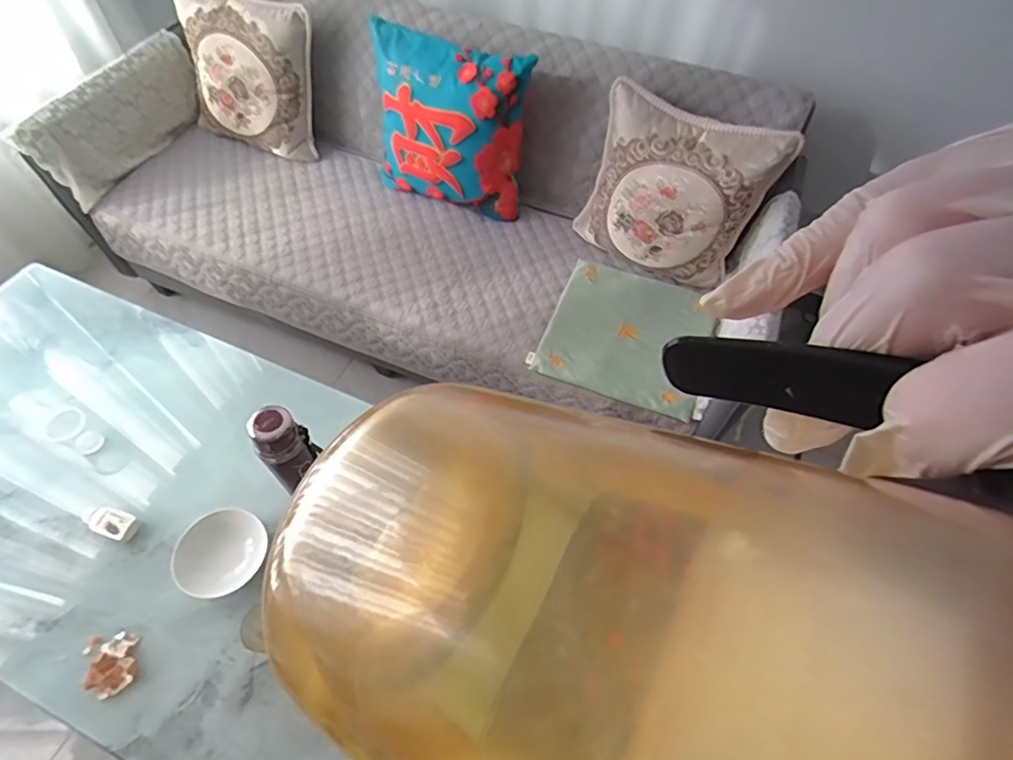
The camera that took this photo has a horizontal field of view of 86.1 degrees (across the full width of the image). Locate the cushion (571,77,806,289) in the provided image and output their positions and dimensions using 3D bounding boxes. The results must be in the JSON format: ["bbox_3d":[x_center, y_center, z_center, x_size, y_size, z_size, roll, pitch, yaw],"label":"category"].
[{"bbox_3d":[0.430,-0.500,1.426,0.457,0.422,0.150,29,37,13],"label":"cushion"}]

